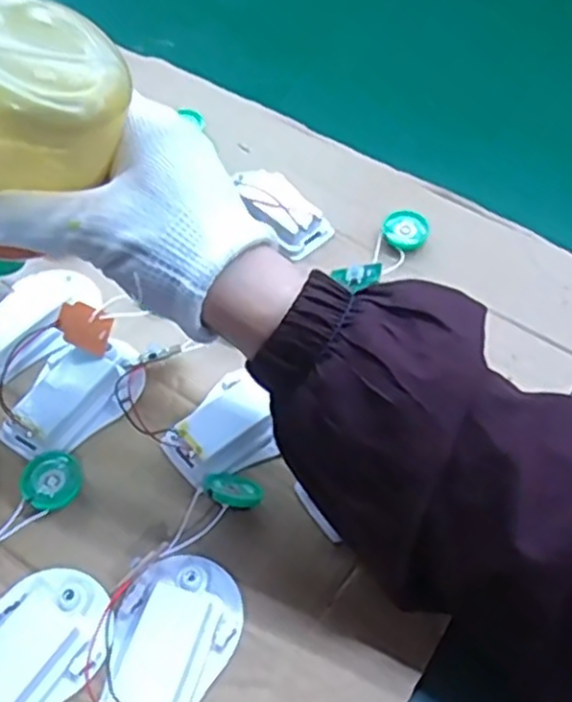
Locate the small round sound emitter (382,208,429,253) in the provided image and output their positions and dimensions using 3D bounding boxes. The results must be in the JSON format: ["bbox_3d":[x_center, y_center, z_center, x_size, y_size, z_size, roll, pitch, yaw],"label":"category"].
[{"bbox_3d":[0.076,-0.078,0.475,0.028,0.007,0.032,17,56,9],"label":"small round sound emitter"}]

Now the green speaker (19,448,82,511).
[{"bbox_3d":[-0.113,0.063,0.365,0.028,0.006,0.029,1,55,-2],"label":"green speaker"}]

